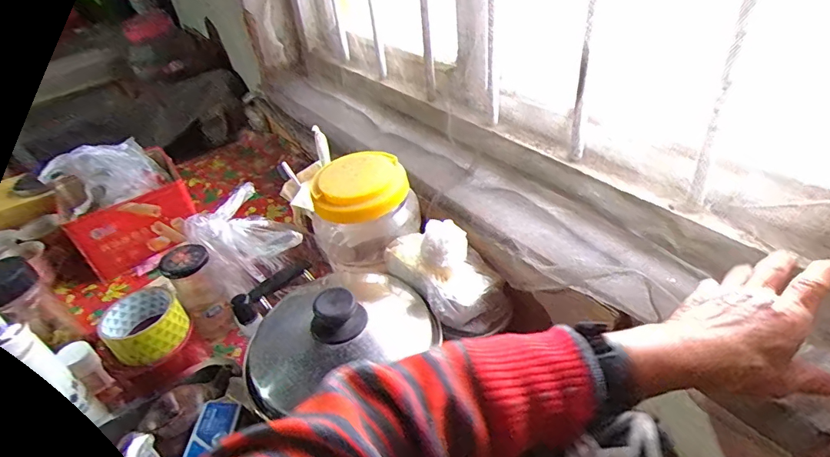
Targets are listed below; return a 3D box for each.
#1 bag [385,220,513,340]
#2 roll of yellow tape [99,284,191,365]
[{"bbox_3d":[0.028,0.028,0.514,0.083,0.097,0.124,-26,42,-23],"label":"bag"},{"bbox_3d":[-0.332,0.116,0.565,0.086,0.047,0.091,-5,38,4],"label":"roll of yellow tape"}]

